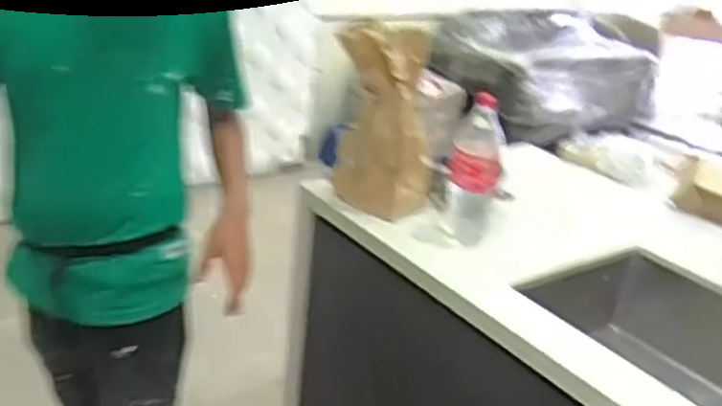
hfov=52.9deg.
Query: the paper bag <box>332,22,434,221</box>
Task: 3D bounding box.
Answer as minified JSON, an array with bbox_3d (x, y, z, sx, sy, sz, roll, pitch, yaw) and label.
[{"bbox_3d":[0.053,-0.174,1.550,0.220,0.419,0.140,24,36,36],"label":"paper bag"}]

